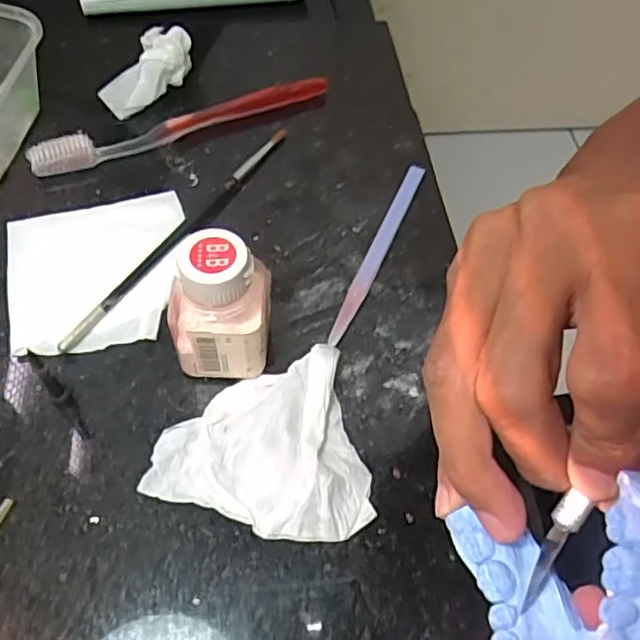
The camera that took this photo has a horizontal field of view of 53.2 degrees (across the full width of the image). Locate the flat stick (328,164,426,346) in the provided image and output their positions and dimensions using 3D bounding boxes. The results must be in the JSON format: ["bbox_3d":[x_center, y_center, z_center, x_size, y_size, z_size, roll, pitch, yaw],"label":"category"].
[{"bbox_3d":[0.033,-0.041,0.355,0.010,0.004,0.134,21,59,11],"label":"flat stick"}]

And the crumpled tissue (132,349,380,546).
[{"bbox_3d":[-0.028,0.059,0.279,0.090,0.016,0.079,-11,58,-10],"label":"crumpled tissue"}]

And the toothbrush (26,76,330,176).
[{"bbox_3d":[-0.083,-0.123,0.401,0.192,0.015,0.018,-20,60,-15],"label":"toothbrush"}]

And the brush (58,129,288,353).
[{"bbox_3d":[-0.073,-0.051,0.353,0.009,0.008,0.188,29,60,16],"label":"brush"}]

